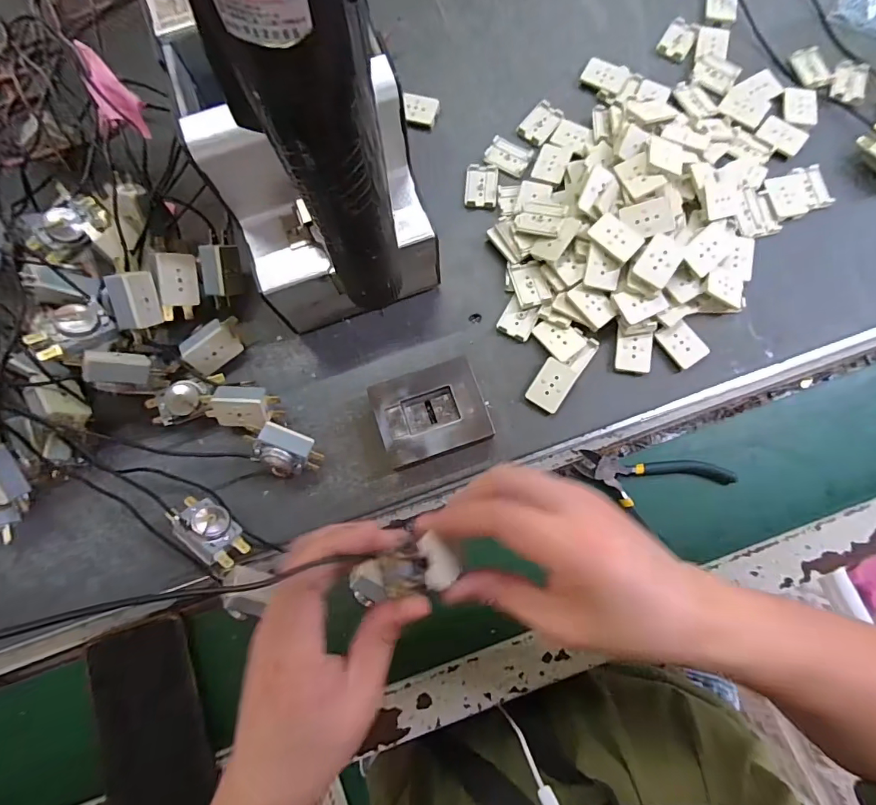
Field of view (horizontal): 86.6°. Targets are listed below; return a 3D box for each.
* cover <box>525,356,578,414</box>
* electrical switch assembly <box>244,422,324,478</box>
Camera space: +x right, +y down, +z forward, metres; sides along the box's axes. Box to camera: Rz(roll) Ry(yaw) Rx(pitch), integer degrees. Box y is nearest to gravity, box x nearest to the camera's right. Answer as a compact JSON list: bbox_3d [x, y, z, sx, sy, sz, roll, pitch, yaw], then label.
[{"bbox_3d":[0.089,-0.013,0.366,0.028,0.006,0.038,31,81,6],"label":"cover"},{"bbox_3d":[-0.113,0.037,0.346,0.049,0.027,0.032,21,80,4],"label":"electrical switch assembly"}]

